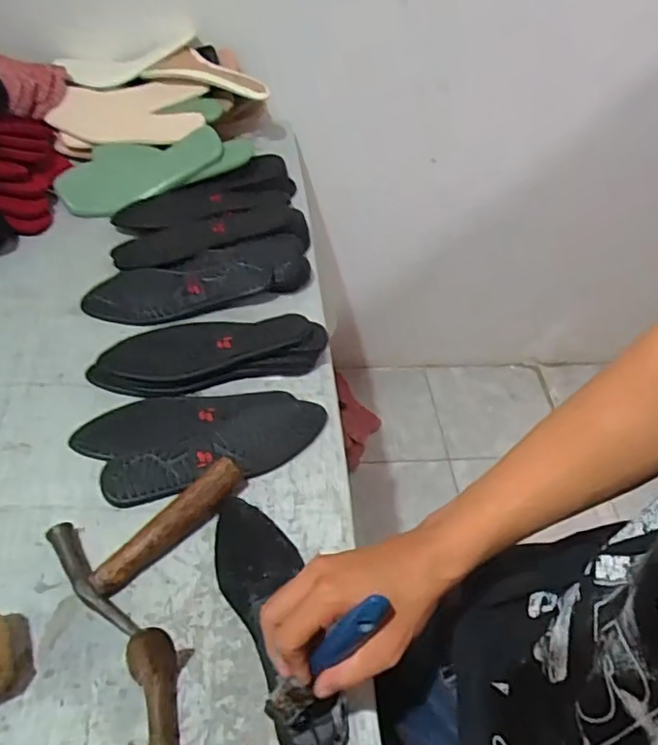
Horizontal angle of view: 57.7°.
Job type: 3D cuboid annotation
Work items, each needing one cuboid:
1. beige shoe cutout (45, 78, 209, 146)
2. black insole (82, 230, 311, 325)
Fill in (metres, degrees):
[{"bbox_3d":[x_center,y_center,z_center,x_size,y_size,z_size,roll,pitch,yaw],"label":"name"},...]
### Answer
[{"bbox_3d":[-0.302,-0.396,0.901,0.229,0.032,0.111,-2,53,-11],"label":"beige shoe cutout"},{"bbox_3d":[-0.157,-0.118,0.767,0.289,0.026,0.096,-17,56,-17],"label":"black insole"}]

